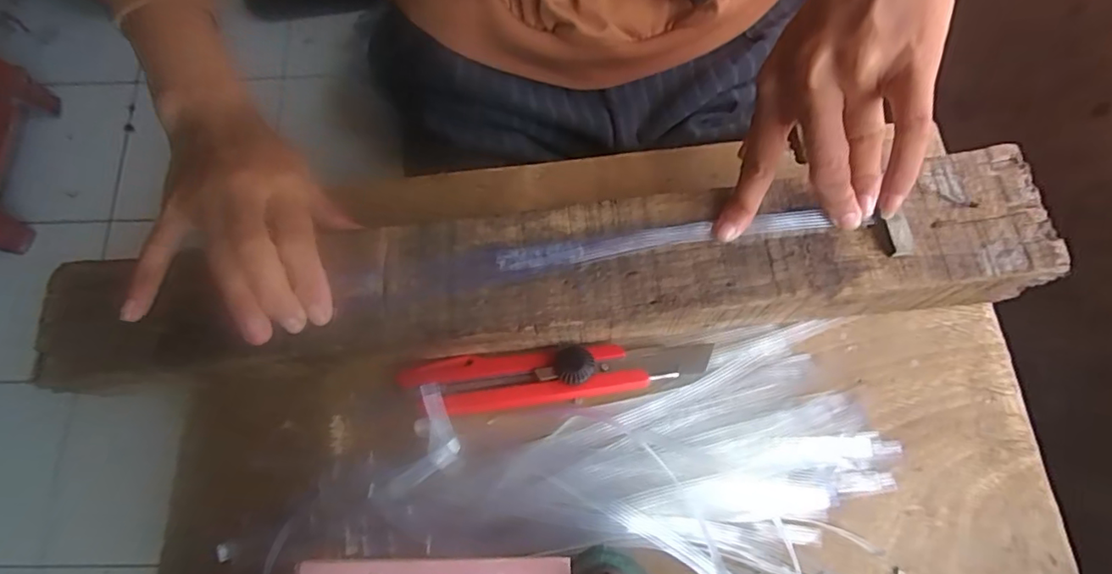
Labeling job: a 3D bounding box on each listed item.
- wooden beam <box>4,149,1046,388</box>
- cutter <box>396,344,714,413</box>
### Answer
[{"bbox_3d":[-0.012,-0.002,0.298,0.499,0.052,0.073,-6,76,1],"label":"wooden beam"},{"bbox_3d":[0.000,0.046,0.297,0.166,0.015,0.030,-7,76,0],"label":"cutter"}]

